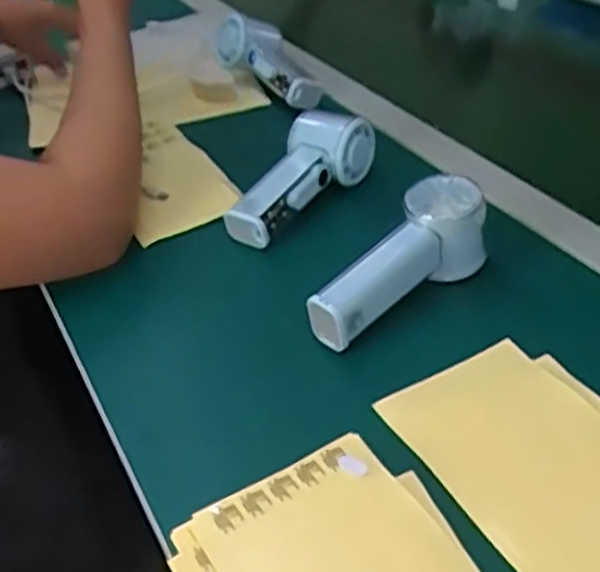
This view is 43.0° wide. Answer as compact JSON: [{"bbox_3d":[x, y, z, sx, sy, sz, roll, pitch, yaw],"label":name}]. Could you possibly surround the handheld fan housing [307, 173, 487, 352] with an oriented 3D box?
[{"bbox_3d":[0.069,-0.013,0.529,0.155,0.060,0.049,-38,46,-20],"label":"handheld fan housing"}]

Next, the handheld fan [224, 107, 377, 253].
[{"bbox_3d":[-0.004,-0.090,0.641,0.053,0.049,0.147,26,60,36],"label":"handheld fan"}]

